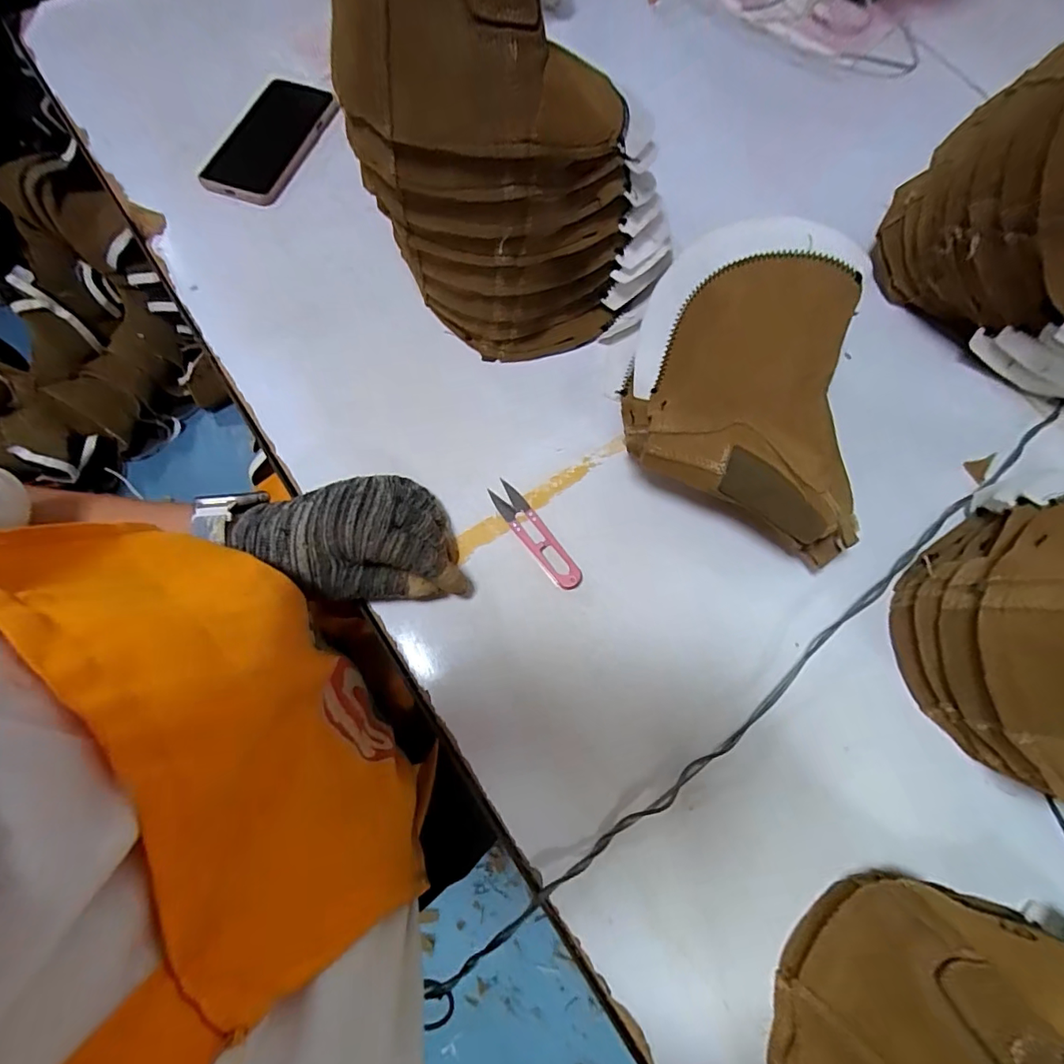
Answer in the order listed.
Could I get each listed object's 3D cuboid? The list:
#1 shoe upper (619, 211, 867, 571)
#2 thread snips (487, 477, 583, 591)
[{"bbox_3d":[0.162,-0.098,0.386,0.175,0.094,0.214,9,71,1],"label":"shoe upper"},{"bbox_3d":[0.002,0.001,0.393,0.023,0.013,0.102,-35,75,-12],"label":"thread snips"}]

